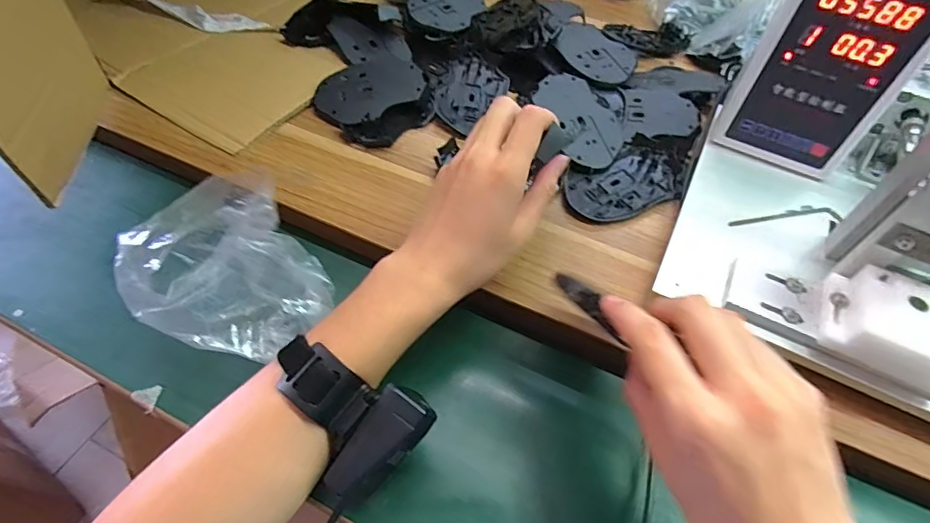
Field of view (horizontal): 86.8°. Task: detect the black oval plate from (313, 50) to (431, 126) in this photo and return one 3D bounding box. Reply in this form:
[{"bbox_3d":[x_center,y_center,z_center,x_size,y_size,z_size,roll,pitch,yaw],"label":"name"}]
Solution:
[{"bbox_3d":[-0.098,-0.178,0.507,0.106,0.006,0.078,-36,67,-17],"label":"black oval plate"}]

